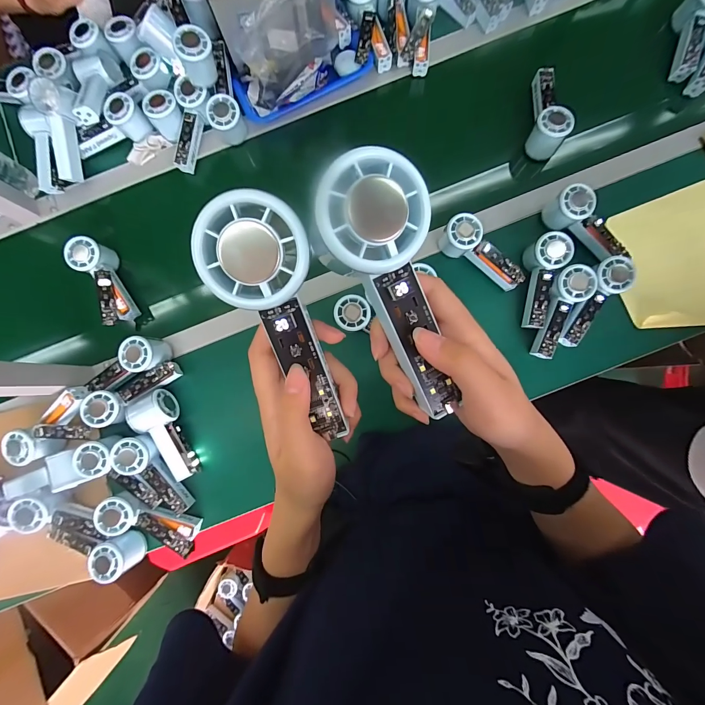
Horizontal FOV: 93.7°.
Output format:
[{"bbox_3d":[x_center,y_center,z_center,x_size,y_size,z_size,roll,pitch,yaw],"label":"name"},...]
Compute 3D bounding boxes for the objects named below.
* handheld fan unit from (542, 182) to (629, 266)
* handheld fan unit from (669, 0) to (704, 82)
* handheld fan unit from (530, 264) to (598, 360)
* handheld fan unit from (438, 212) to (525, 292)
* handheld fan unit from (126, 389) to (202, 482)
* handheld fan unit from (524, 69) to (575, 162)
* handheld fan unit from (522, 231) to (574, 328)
[{"bbox_3d":[0.386,-0.208,0.546,0.053,0.052,0.137,-34,85,-1],"label":"handheld fan unit"},{"bbox_3d":[0.602,-0.564,0.583,0.052,0.056,0.156,8,104,3],"label":"handheld fan unit"},{"bbox_3d":[0.338,-0.064,0.534,0.052,0.028,0.154,20,102,4],"label":"handheld fan unit"},{"bbox_3d":[0.219,-0.166,0.553,0.151,0.055,0.053,38,87,5],"label":"handheld fan unit"},{"bbox_3d":[-0.313,0.143,0.556,0.061,0.046,0.150,-27,85,0],"label":"handheld fan unit"},{"bbox_3d":[0.342,-0.422,0.576,0.051,0.063,0.154,7,85,3],"label":"handheld fan unit"},{"bbox_3d":[0.317,-0.118,0.550,0.057,0.050,0.154,7,97,3],"label":"handheld fan unit"}]

